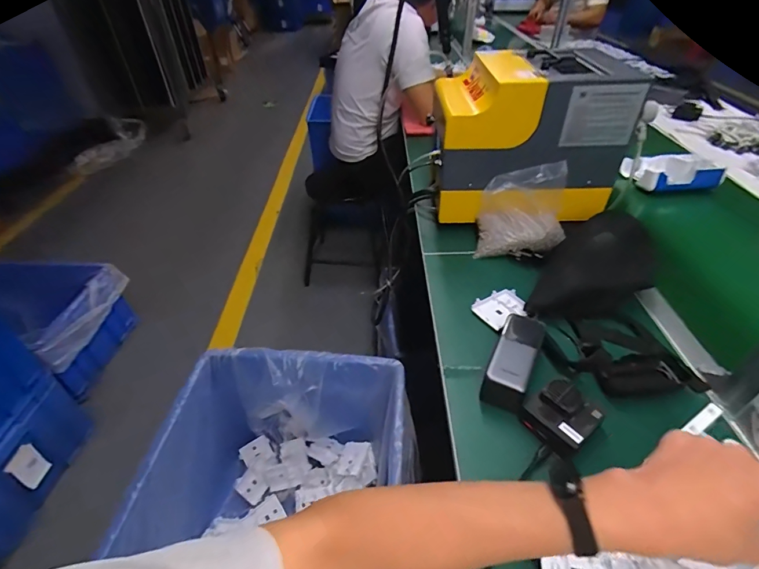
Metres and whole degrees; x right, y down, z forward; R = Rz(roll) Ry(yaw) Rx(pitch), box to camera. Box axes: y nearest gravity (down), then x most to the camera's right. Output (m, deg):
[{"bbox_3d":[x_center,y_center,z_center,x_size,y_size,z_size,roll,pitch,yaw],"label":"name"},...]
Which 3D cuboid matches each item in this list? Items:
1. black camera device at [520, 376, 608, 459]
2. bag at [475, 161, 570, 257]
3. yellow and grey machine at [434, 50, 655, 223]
[{"bbox_3d":[0.226,0.161,0.490,0.080,0.049,0.076,-23,46,-23],"label":"black camera device"},{"bbox_3d":[0.271,-0.135,0.746,0.161,0.131,0.102,2,42,4],"label":"bag"},{"bbox_3d":[0.292,-0.290,0.793,0.339,0.266,0.217,1,42,2],"label":"yellow and grey machine"}]

